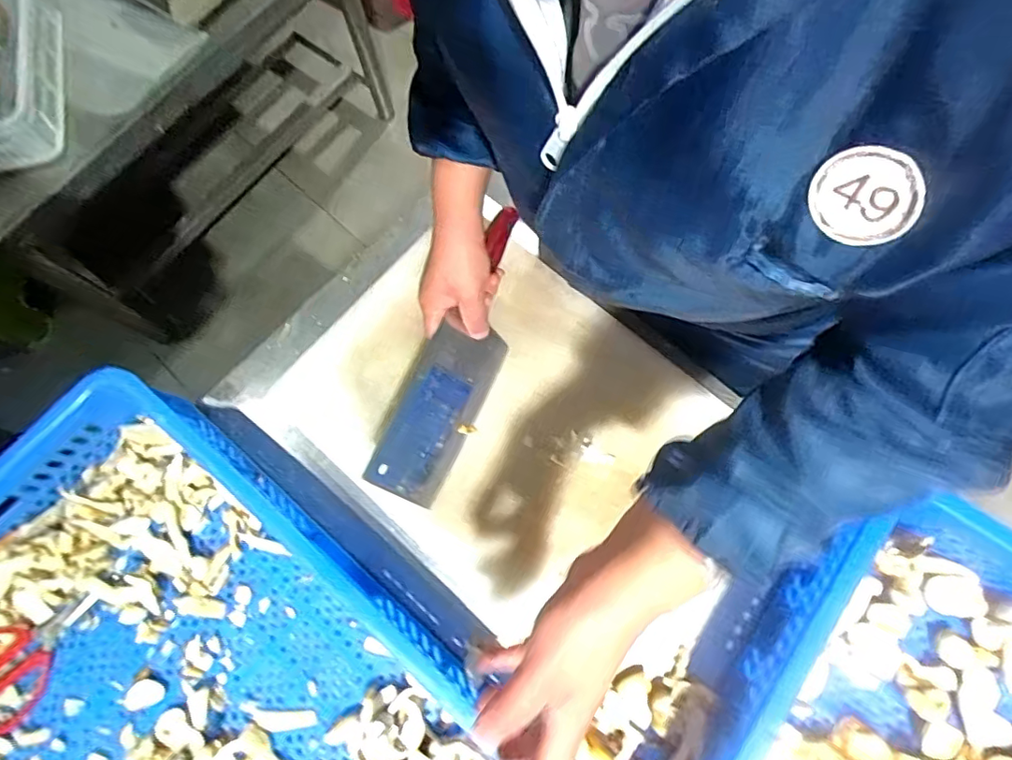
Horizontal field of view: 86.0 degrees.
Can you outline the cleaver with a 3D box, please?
[{"bbox_3d":[-0.040,-0.022,0.551,0.013,0.089,0.296,11,72,48],"label":"cleaver"}]

